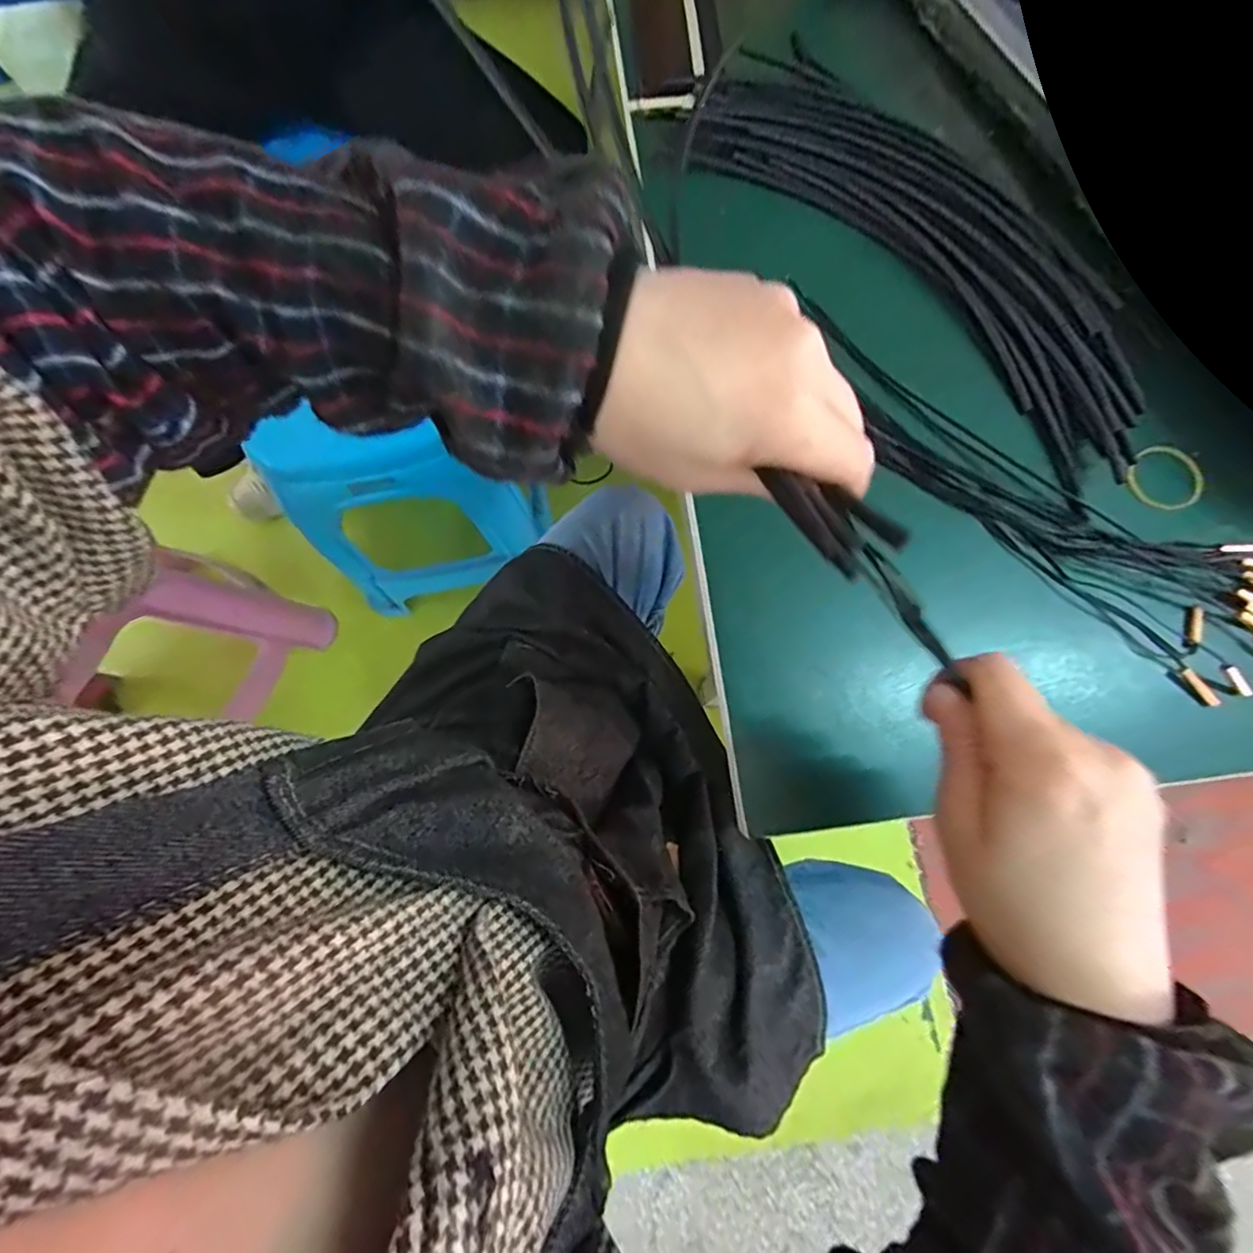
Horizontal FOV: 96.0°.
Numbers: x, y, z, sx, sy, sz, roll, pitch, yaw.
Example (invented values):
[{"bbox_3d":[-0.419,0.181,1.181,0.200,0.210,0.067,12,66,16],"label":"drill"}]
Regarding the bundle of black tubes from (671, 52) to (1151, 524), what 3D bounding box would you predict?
[{"bbox_3d":[0.200,-0.263,0.376,0.134,0.022,0.381,-40,80,-7],"label":"bundle of black tubes"}]

